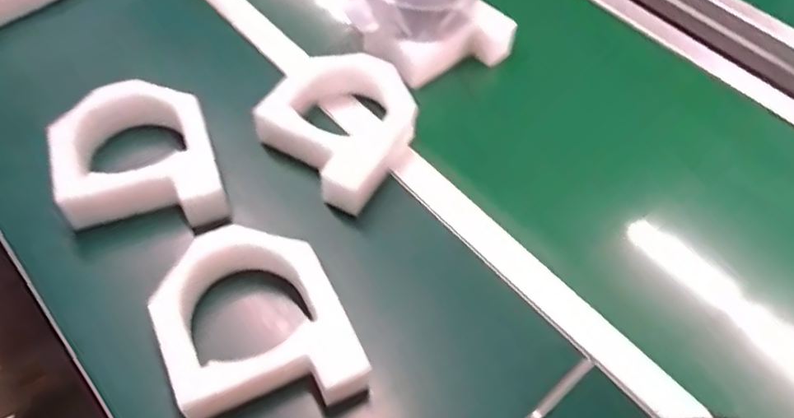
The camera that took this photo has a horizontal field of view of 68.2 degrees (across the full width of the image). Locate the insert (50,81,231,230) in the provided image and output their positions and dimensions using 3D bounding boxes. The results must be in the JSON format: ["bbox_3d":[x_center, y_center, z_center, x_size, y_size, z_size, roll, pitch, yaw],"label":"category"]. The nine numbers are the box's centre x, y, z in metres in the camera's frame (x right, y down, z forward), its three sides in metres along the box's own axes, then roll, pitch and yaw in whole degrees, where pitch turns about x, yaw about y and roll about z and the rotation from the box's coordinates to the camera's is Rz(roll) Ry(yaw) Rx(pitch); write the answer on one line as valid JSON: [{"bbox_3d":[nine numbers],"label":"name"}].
[{"bbox_3d":[-0.264,-0.056,0.599,0.152,0.069,0.162,-12,55,-14],"label":"insert"}]

